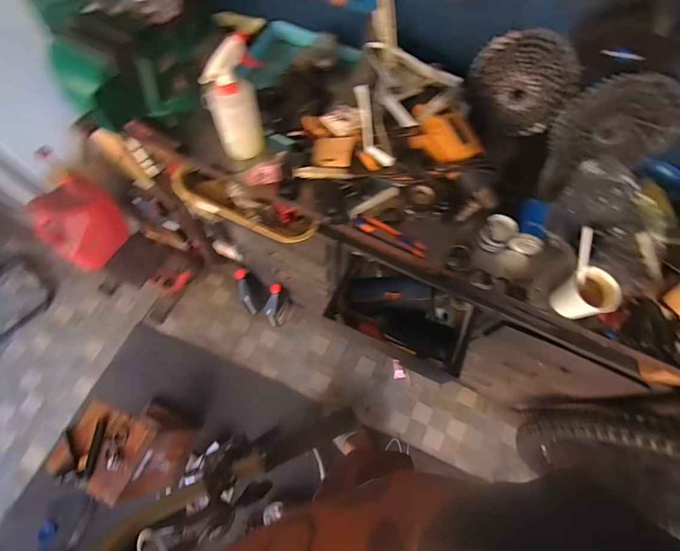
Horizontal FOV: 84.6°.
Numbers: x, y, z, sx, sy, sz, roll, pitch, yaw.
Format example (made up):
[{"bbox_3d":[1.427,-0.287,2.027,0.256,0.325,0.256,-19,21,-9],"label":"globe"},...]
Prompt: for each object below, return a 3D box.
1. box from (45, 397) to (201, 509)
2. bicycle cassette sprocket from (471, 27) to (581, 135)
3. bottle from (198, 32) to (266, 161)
[{"bbox_3d":[-0.623,0.529,1.156,0.232,0.402,0.200,20,69,6],"label":"box"},{"bbox_3d":[0.350,-0.368,0.718,0.195,0.171,0.056,41,39,-3],"label":"bicycle cassette sprocket"},{"bbox_3d":[-0.191,-0.320,0.692,0.100,0.212,0.081,-17,70,-8],"label":"bottle"}]

